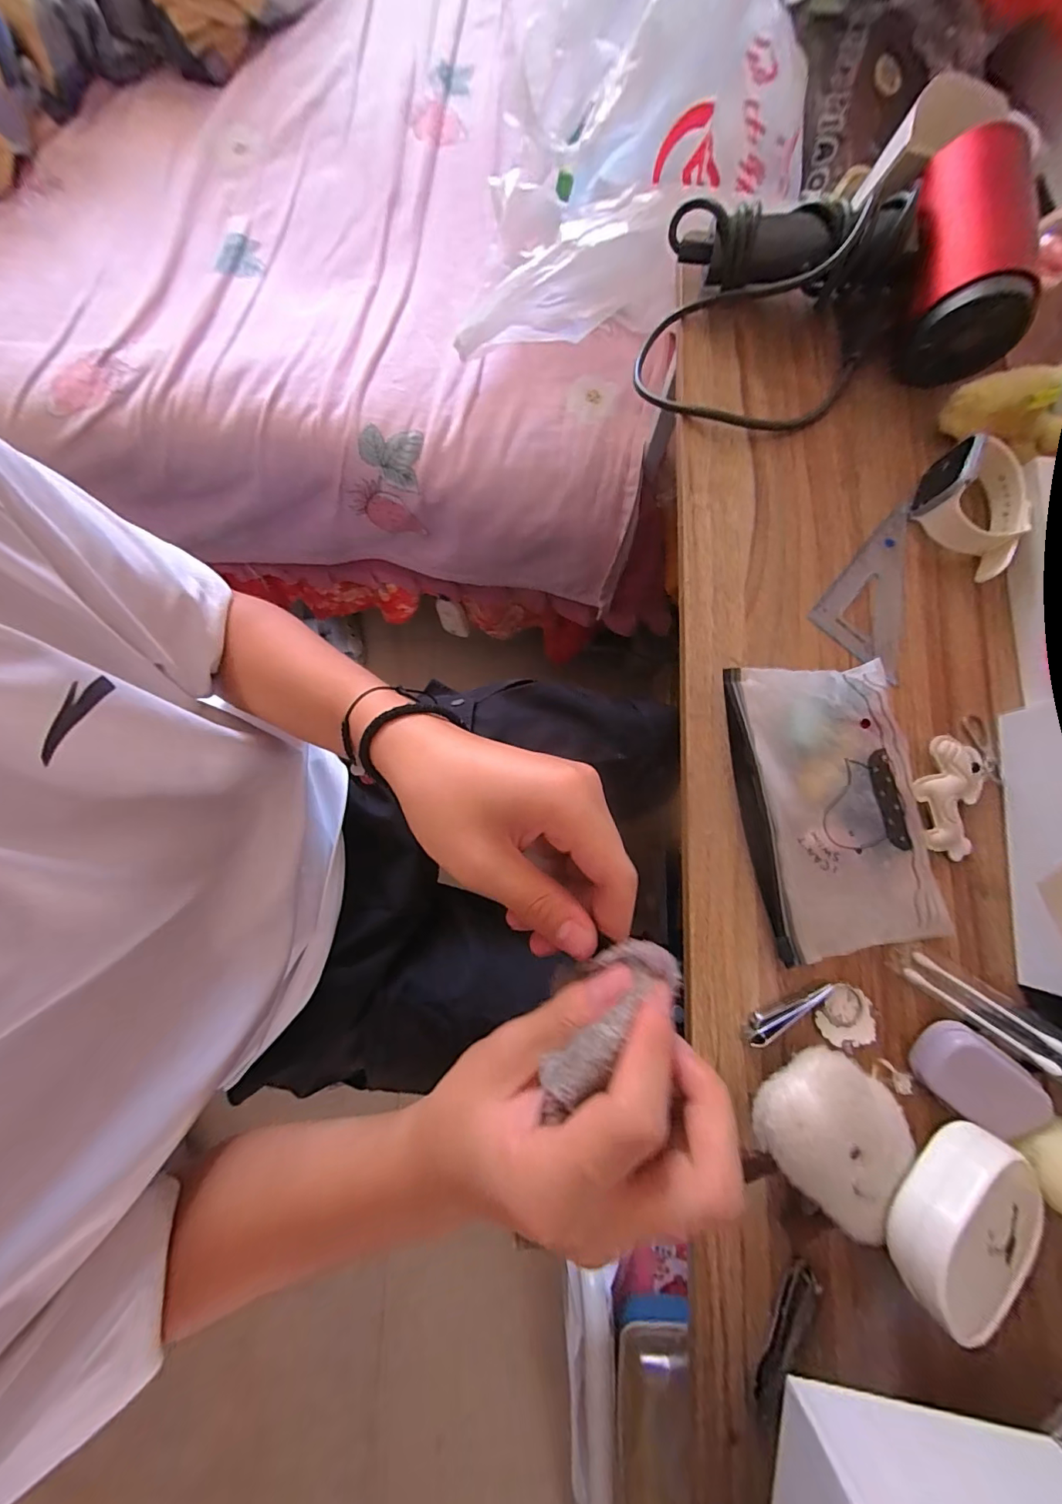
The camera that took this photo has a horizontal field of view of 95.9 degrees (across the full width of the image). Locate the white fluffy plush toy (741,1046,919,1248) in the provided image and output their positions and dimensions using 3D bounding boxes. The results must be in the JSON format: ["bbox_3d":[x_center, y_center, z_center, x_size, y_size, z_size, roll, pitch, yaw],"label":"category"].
[{"bbox_3d":[0.146,0.196,0.241,0.074,0.035,0.080,0,80,-1],"label":"white fluffy plush toy"}]

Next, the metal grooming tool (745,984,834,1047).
[{"bbox_3d":[0.143,0.145,0.265,0.053,0.011,0.013,-21,81,-5],"label":"metal grooming tool"}]

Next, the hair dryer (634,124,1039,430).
[{"bbox_3d":[0.193,-0.307,0.319,0.227,0.073,0.140,-4,80,-2],"label":"hair dryer"}]

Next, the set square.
[{"bbox_3d":[0.241,-0.107,0.323,0.066,0.007,0.107,38,81,5],"label":"set square"}]

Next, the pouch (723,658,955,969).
[{"bbox_3d":[0.174,0.028,0.280,0.099,0.029,0.163,-10,80,-3],"label":"pouch"}]

